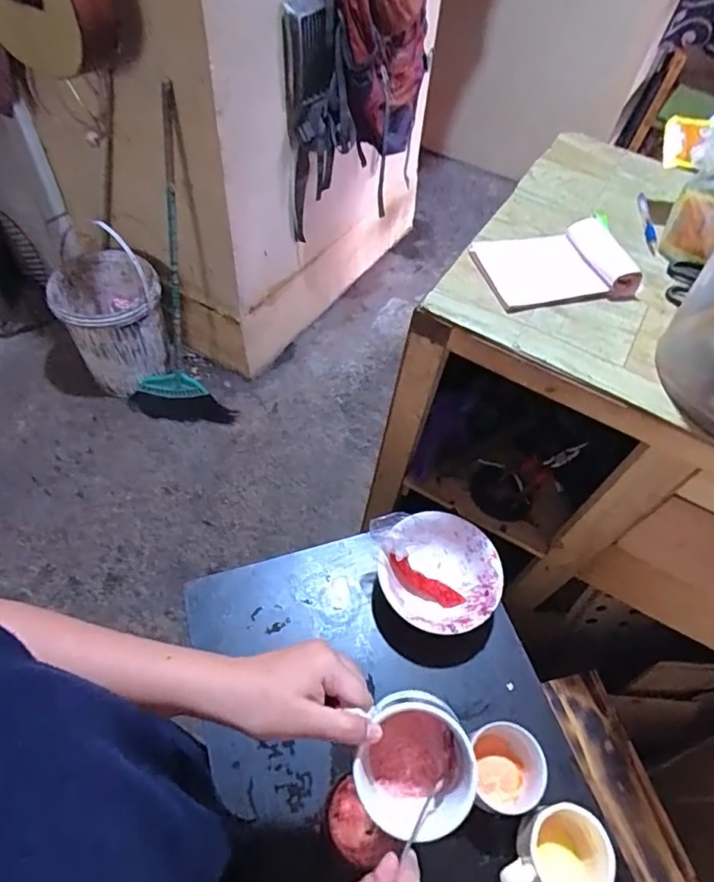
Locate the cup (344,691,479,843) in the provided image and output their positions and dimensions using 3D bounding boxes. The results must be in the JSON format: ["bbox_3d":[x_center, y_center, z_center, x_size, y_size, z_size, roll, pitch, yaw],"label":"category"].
[{"bbox_3d":[0.042,0.242,0.405,0.080,0.062,0.099,-6,55,-8],"label":"cup"}]

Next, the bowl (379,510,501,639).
[{"bbox_3d":[0.107,0.173,0.689,0.148,0.071,0.149,2,55,-2],"label":"bowl"}]

